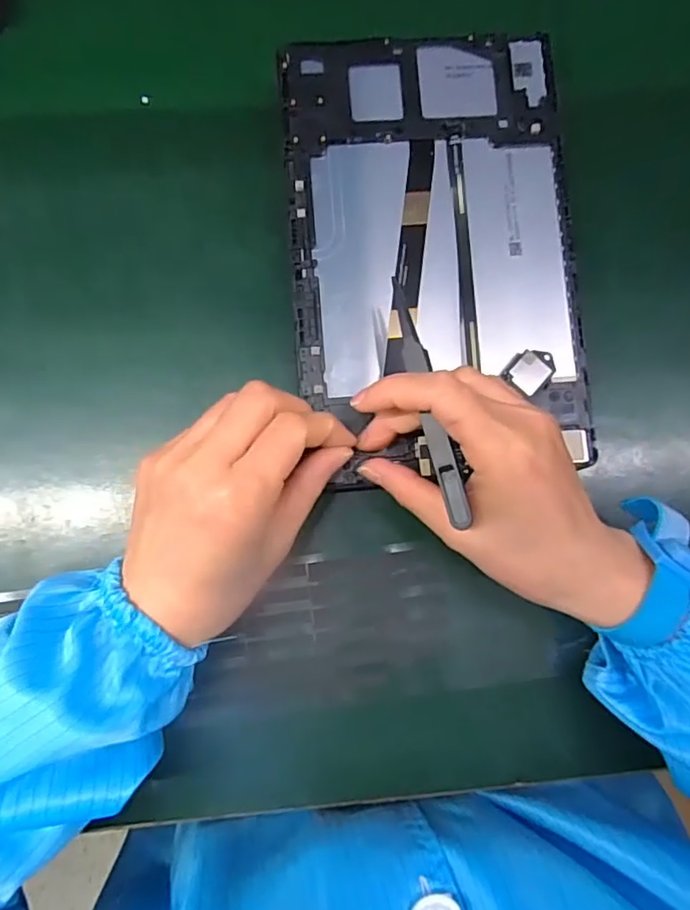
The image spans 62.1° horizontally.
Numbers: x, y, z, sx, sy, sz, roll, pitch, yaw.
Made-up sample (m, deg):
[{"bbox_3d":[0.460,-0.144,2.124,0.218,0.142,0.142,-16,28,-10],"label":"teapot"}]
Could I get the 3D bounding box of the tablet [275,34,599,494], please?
[{"bbox_3d":[0.047,-0.111,0.303,0.149,0.014,0.235,-4,86,-5],"label":"tablet"}]

